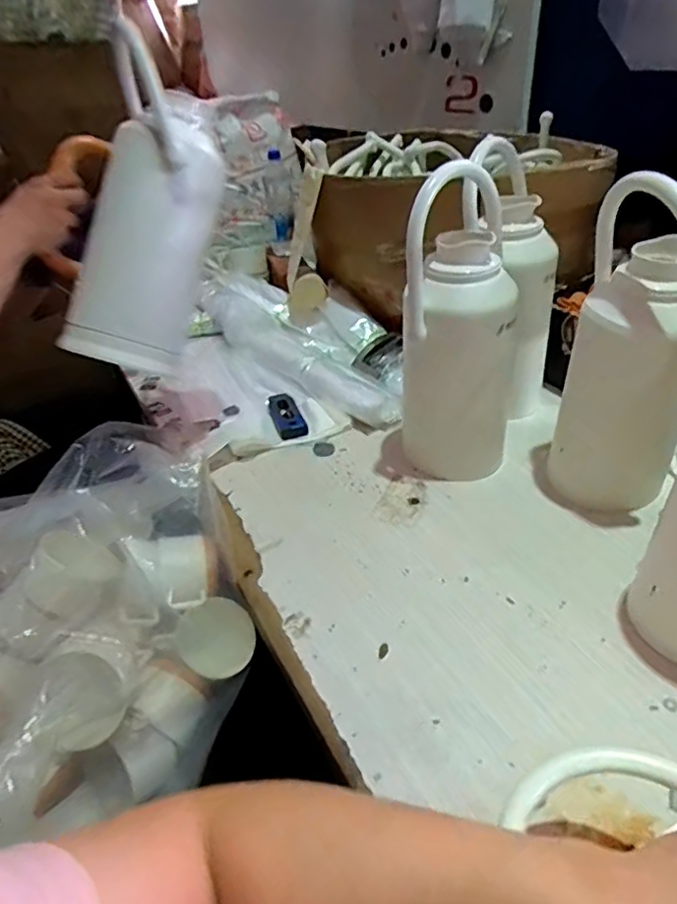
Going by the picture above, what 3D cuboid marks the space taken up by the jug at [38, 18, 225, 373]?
[{"bbox_3d":[-0.285,-0.340,0.847,0.220,0.396,0.150,8,26,-37],"label":"jug"}]

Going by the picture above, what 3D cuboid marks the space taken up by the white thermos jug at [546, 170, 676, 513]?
[{"bbox_3d":[0.384,-0.120,0.749,0.146,0.416,0.124,13,42,23],"label":"white thermos jug"}]

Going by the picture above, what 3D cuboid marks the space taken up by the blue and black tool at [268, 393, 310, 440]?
[{"bbox_3d":[-0.098,-0.071,1.083,0.052,0.014,0.130,-16,39,-13],"label":"blue and black tool"}]

